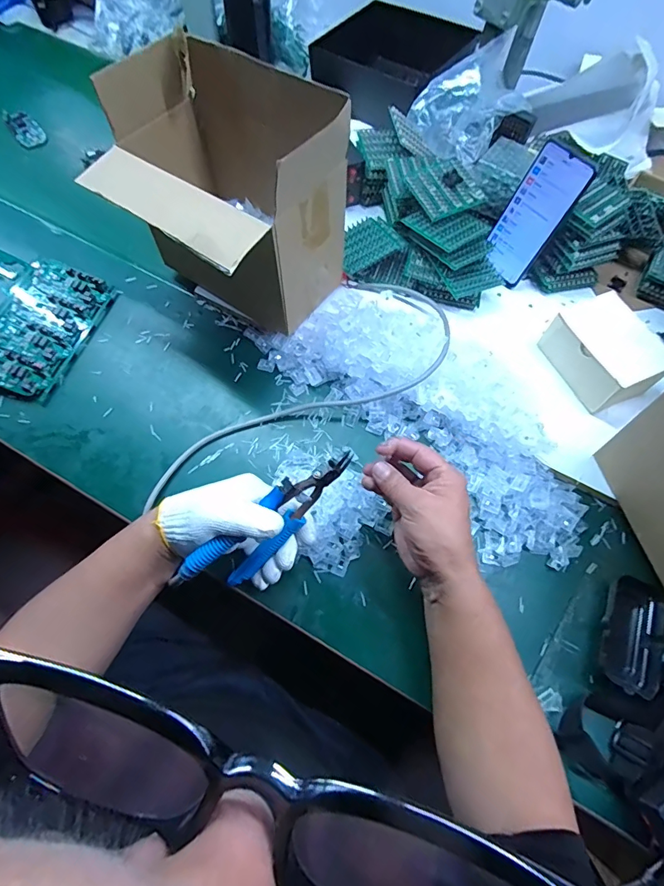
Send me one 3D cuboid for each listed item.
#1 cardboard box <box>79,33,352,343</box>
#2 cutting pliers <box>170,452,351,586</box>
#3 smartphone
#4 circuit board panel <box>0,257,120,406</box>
[{"bbox_3d":[-0.126,-0.272,0.528,0.239,0.221,0.203,35,69,13],"label":"cardboard box"},{"bbox_3d":[-0.058,0.077,0.427,0.194,0.070,0.035,-42,75,6],"label":"cutting pliers"},{"bbox_3d":[0.261,-0.296,0.588,0.012,0.155,0.078,-26,67,-37],"label":"smartphone"},{"bbox_3d":[-0.376,-0.152,0.575,0.121,0.013,0.188,21,66,-4],"label":"circuit board panel"}]

